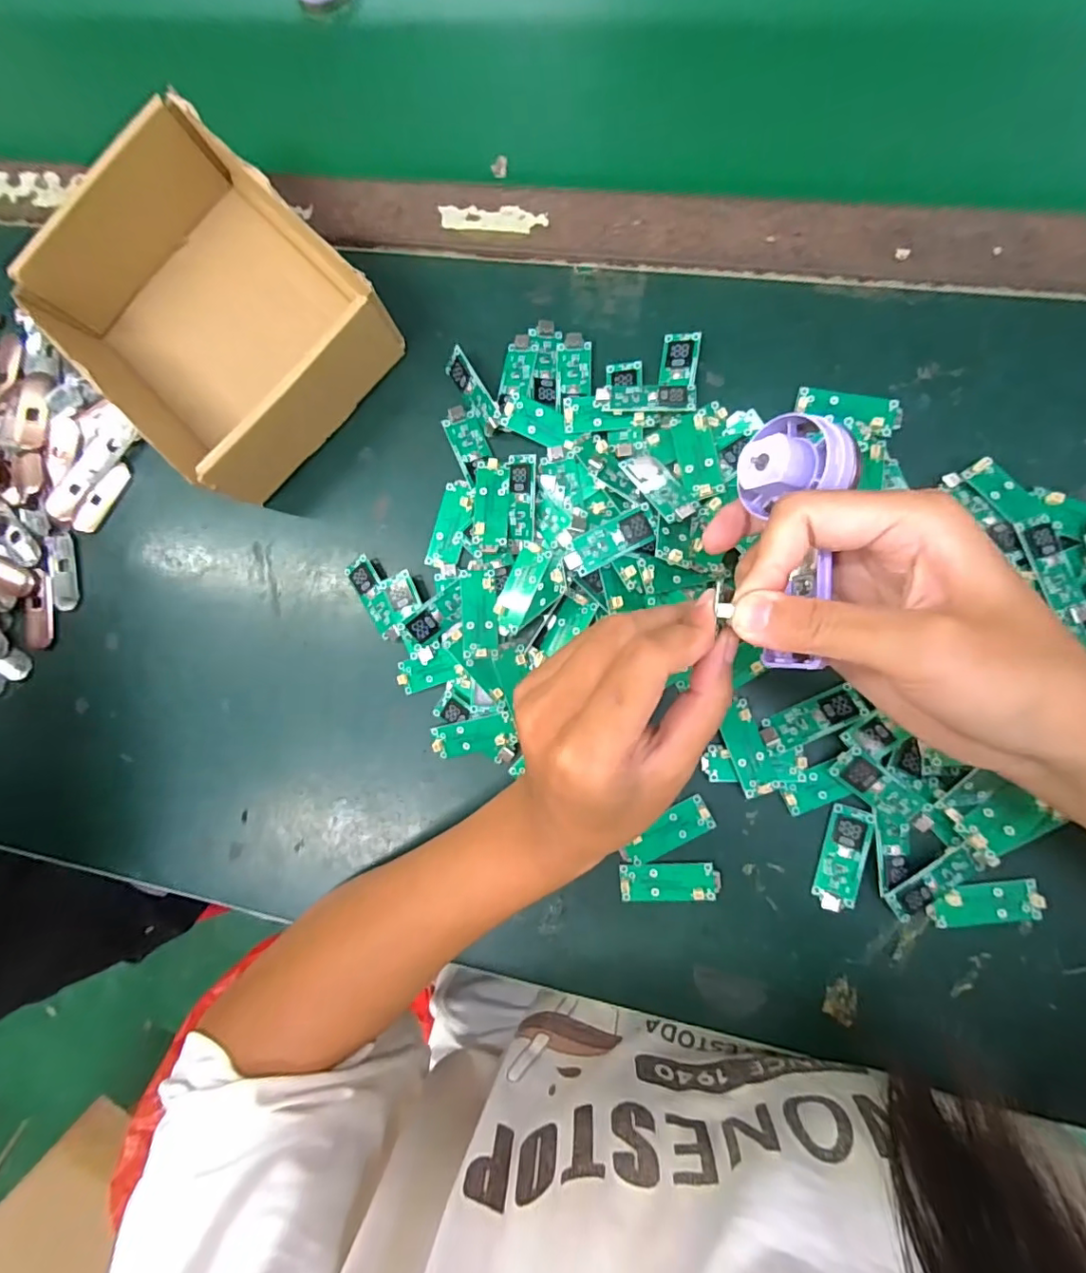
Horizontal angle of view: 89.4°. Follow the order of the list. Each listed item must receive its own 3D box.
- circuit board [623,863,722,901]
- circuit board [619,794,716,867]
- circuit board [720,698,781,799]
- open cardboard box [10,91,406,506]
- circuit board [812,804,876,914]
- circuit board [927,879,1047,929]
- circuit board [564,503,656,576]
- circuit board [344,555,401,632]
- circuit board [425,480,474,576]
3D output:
[{"bbox_3d":[0.067,0.130,0.289,0.051,0.005,0.020,-3,89,8],"label":"circuit board"},{"bbox_3d":[0.065,0.103,0.290,0.051,0.004,0.018,-30,85,6],"label":"circuit board"},{"bbox_3d":[0.105,0.057,0.284,0.019,0.008,0.046,-20,86,7],"label":"circuit board"},{"bbox_3d":[-0.183,-0.178,0.306,0.165,0.054,0.132,45,95,6],"label":"open cardboard box"},{"bbox_3d":[0.151,0.112,0.277,0.018,0.005,0.052,12,91,8],"label":"circuit board"},{"bbox_3d":[0.216,0.131,0.267,0.050,0.005,0.018,-11,88,8],"label":"circuit board"},{"bbox_3d":[0.034,-0.049,0.280,0.049,0.004,0.018,-28,91,-2],"label":"circuit board"},{"bbox_3d":[-0.097,-0.024,0.315,0.016,0.007,0.044,-31,85,6],"label":"circuit board"},{"bbox_3d":[-0.052,-0.062,0.309,0.022,0.006,0.051,18,92,17],"label":"circuit board"}]

